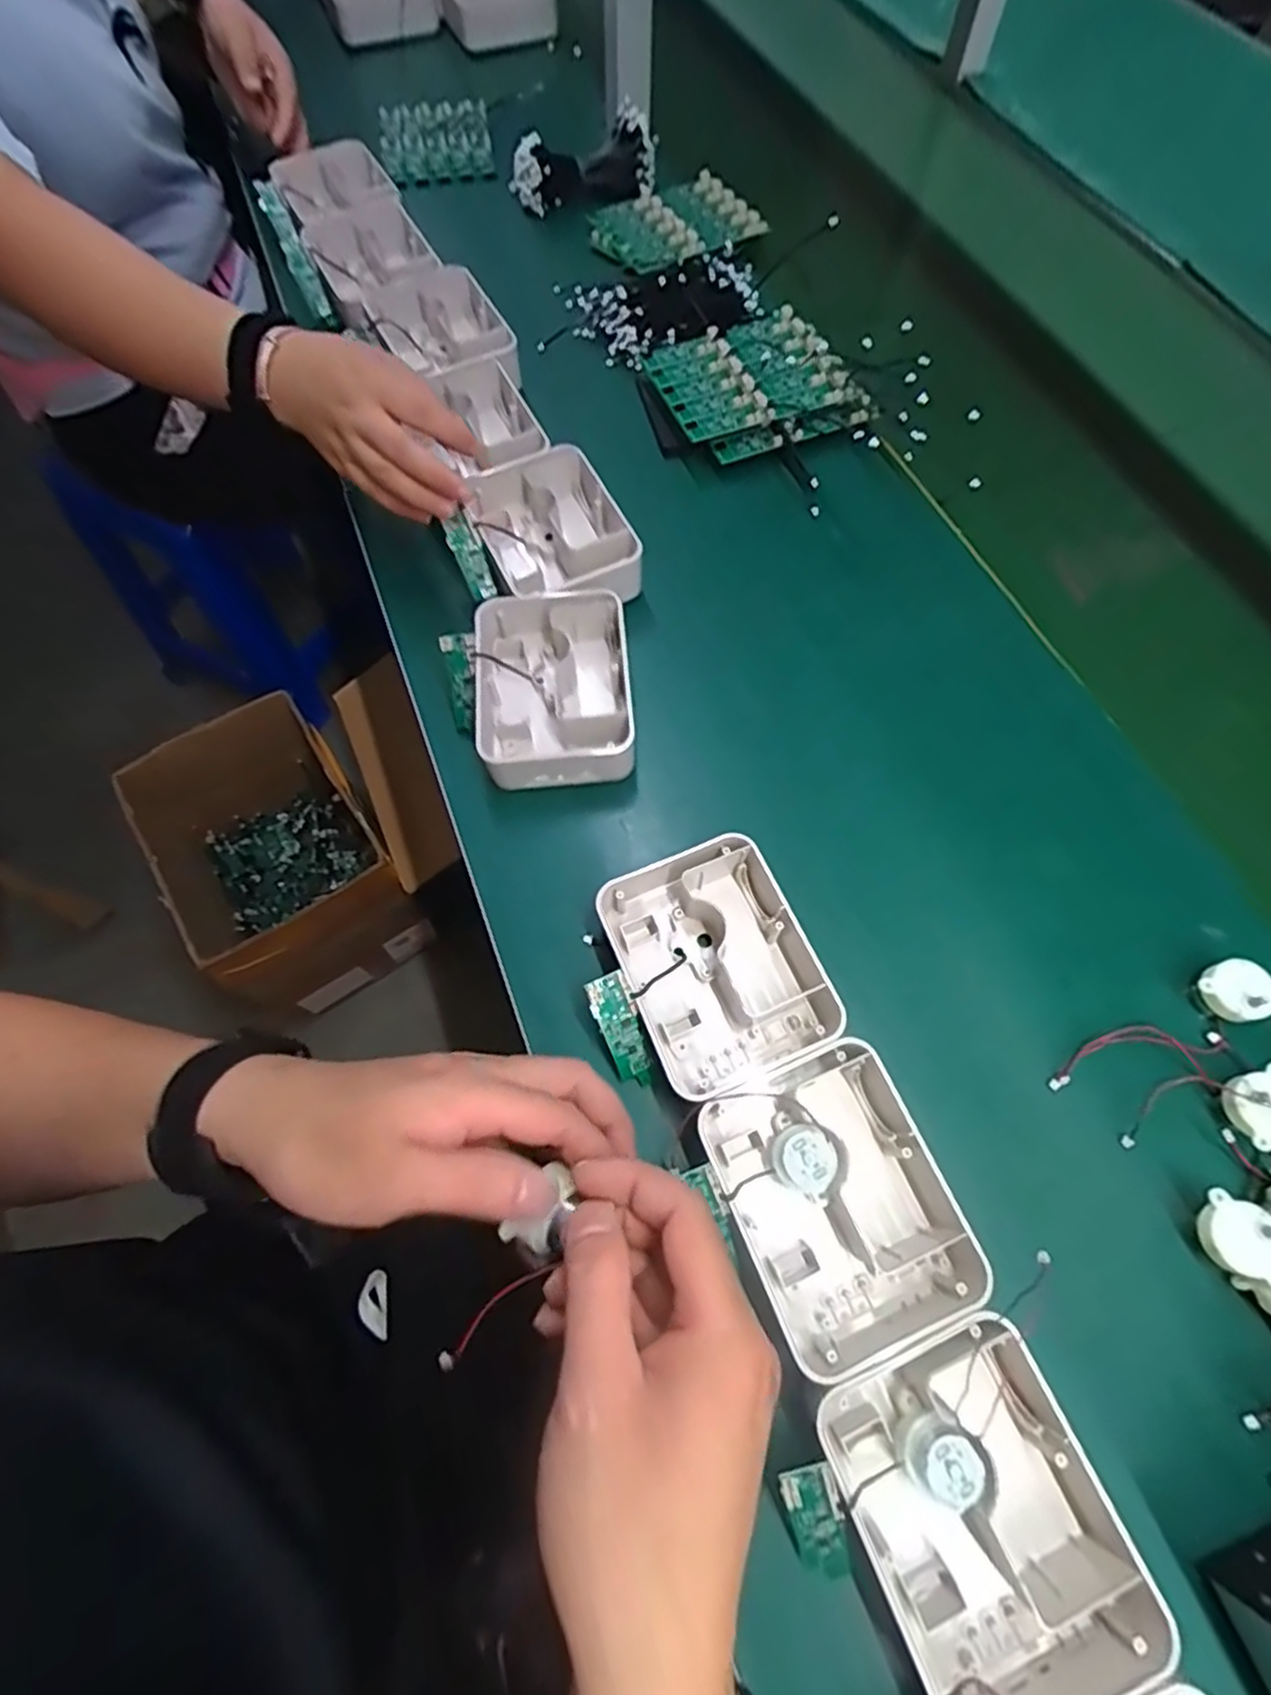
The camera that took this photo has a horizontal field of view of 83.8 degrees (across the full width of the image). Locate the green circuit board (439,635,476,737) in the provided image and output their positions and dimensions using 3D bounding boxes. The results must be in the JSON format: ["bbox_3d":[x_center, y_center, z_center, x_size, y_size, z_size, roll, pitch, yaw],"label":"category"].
[{"bbox_3d":[-0.118,-0.109,0.478,0.022,0.012,0.065,-1,104,-3],"label":"green circuit board"}]

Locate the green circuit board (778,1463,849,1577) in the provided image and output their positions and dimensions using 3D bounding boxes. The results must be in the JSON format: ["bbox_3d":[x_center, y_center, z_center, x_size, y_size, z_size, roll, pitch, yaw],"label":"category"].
[{"bbox_3d":[0.079,0.291,0.302,0.022,0.011,0.069,-19,107,-10],"label":"green circuit board"}]

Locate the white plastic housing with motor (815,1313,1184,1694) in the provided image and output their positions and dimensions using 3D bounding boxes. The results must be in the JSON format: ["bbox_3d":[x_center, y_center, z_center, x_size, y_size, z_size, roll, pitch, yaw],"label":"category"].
[{"bbox_3d":[0.146,0.281,0.302,0.102,0.042,0.127,-19,69,-10],"label":"white plastic housing with motor"}]

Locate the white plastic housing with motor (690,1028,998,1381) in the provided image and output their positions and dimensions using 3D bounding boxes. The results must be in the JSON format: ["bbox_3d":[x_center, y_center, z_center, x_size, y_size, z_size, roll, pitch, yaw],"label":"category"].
[{"bbox_3d":[0.099,0.173,0.353,0.099,0.042,0.127,-23,70,-11],"label":"white plastic housing with motor"}]

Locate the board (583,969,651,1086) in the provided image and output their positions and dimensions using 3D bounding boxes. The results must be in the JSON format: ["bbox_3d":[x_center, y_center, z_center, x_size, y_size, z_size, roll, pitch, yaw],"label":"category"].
[{"bbox_3d":[-0.007,0.102,0.385,0.022,0.008,0.071,-21,108,-11],"label":"board"}]

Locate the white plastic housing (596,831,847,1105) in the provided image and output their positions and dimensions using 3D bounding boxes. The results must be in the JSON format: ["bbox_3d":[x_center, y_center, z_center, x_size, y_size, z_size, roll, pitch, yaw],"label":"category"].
[{"bbox_3d":[0.048,0.065,0.404,0.106,0.052,0.128,-23,70,-11],"label":"white plastic housing"}]

